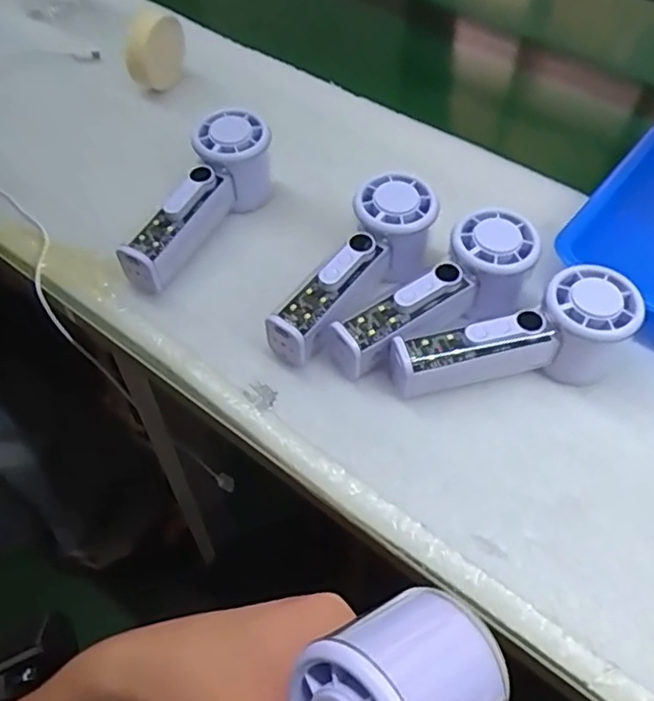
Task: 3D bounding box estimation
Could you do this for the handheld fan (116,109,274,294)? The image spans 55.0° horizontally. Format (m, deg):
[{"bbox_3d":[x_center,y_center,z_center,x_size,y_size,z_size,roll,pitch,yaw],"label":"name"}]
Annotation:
[{"bbox_3d":[-0.095,-0.108,0.463,0.051,0.063,0.147,26,58,16],"label":"handheld fan"}]

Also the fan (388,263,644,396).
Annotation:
[{"bbox_3d":[0.117,-0.003,0.394,0.152,0.053,0.051,-15,56,-12],"label":"fan"}]

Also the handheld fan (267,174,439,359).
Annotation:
[{"bbox_3d":[0.022,-0.053,0.426,0.054,0.057,0.149,29,58,18],"label":"handheld fan"}]

